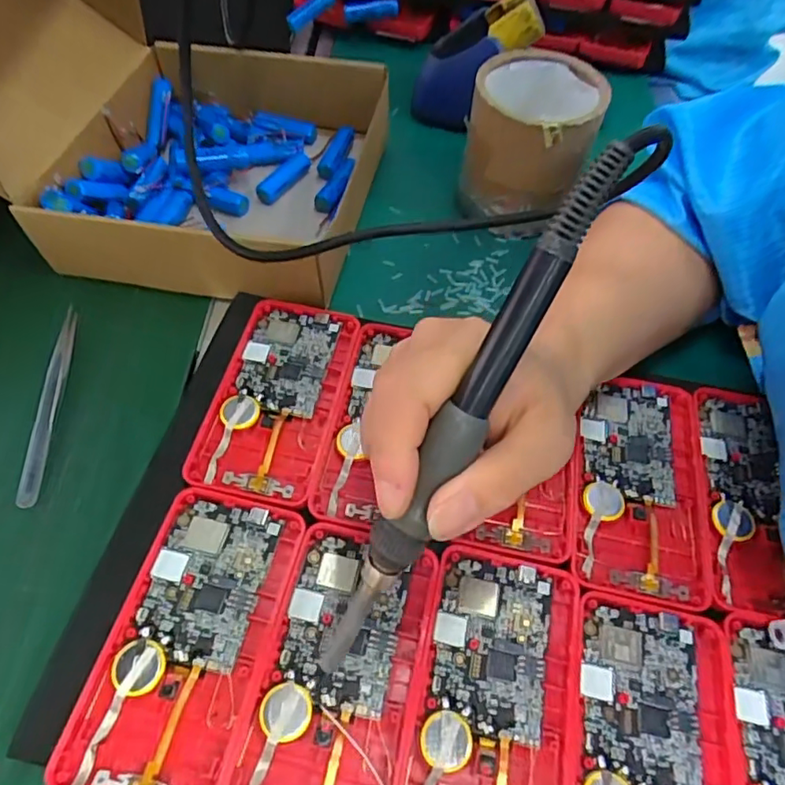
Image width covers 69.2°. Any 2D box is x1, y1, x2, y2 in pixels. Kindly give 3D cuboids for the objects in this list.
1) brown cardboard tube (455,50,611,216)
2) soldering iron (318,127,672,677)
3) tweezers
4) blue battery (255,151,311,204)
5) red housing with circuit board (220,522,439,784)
[{"bbox_3d":[0.091,-0.167,0.391,0.078,0.089,0.087,12,56,5],"label":"brown cardboard tube"},{"bbox_3d":[0.024,0.010,0.184,0.015,0.016,0.196,32,104,18],"label":"soldering iron"},{"bbox_3d":[-0.192,0.004,0.319,0.012,0.011,0.122,-3,56,-5],"label":"tweezers"},{"bbox_3d":[-0.078,-0.159,0.417,0.015,0.012,0.056,26,59,15],"label":"blue battery"},{"bbox_3d":[-0.023,0.117,0.231,0.063,0.010,0.118,12,56,5],"label":"red housing with circuit board"}]

